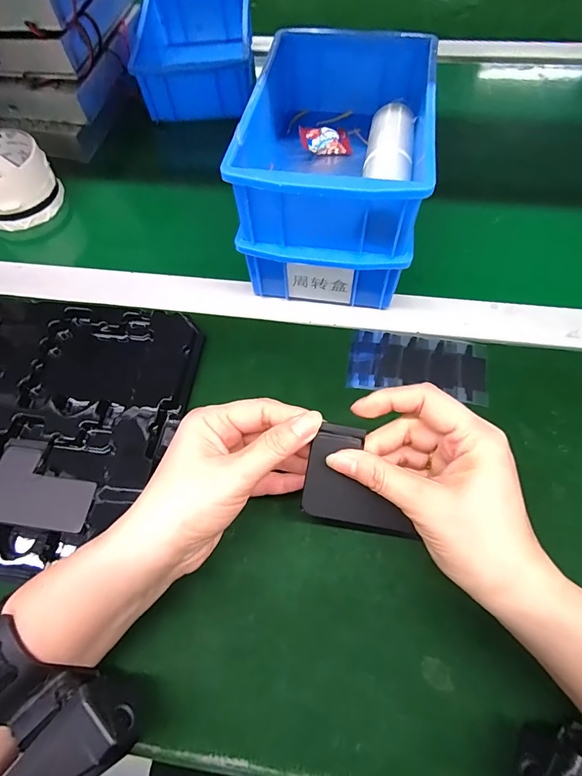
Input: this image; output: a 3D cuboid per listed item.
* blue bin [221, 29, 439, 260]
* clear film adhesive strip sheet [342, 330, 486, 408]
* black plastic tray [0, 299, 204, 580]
[{"bbox_3d":[0.035,-0.199,0.333,0.128,0.066,0.205,6,63,6],"label":"blue bin"},{"bbox_3d":[0.103,-0.019,0.340,0.109,0.004,0.057,8,62,6],"label":"clear film adhesive strip sheet"},{"bbox_3d":[-0.232,0.022,0.324,0.293,0.024,0.209,5,63,6],"label":"black plastic tray"}]

